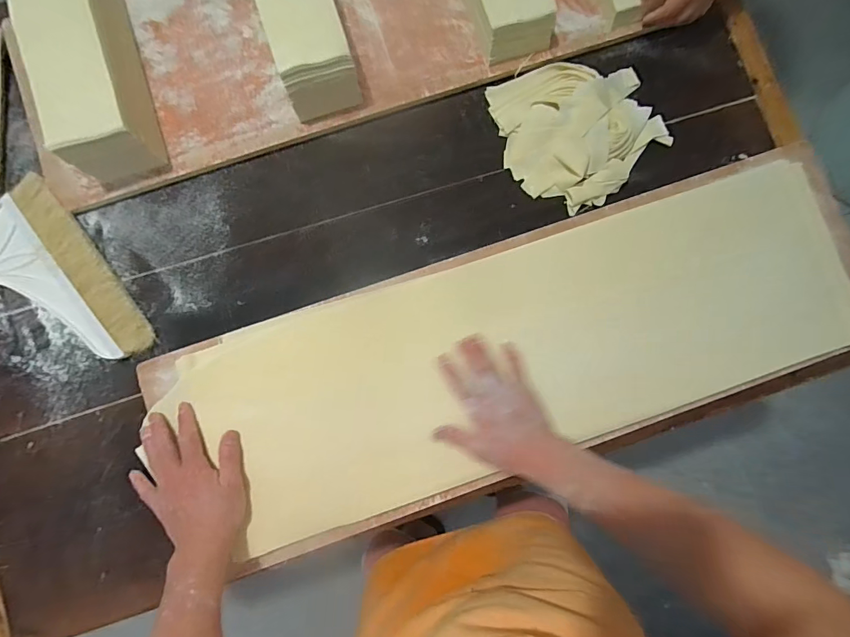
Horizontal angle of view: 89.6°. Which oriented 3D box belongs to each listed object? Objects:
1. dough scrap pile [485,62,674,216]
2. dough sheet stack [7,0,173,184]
[{"bbox_3d":[0.230,-0.276,0.612,0.231,0.043,0.210,-20,85,-3],"label":"dough scrap pile"},{"bbox_3d":[-0.435,-0.324,0.546,0.096,0.104,0.276,-18,85,-3],"label":"dough sheet stack"}]

